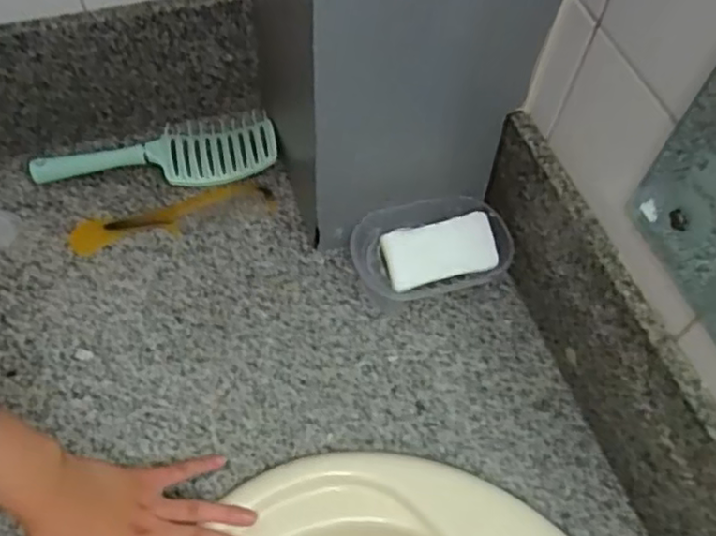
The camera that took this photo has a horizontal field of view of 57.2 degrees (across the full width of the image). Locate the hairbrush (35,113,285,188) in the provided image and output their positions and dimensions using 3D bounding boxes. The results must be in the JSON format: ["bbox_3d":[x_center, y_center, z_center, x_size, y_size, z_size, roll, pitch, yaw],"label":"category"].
[{"bbox_3d":[-0.215,-0.131,0.713,0.248,0.035,0.087,-2,58,-6],"label":"hairbrush"}]

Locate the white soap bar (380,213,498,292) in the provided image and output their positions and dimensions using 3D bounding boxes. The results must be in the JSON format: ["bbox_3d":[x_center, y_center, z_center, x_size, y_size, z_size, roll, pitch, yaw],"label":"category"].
[{"bbox_3d":[0.078,-0.016,0.626,0.104,0.023,0.053,-11,60,-10],"label":"white soap bar"}]

